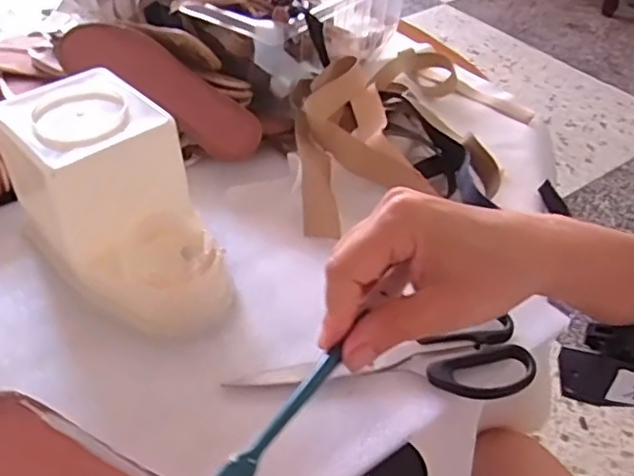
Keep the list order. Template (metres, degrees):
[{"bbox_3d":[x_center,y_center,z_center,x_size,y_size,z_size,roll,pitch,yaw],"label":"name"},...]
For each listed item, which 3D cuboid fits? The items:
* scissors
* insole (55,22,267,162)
[{"bbox_3d":[0.048,0.092,0.422,0.198,0.013,0.063,-9,45,-10],"label":"scissors"},{"bbox_3d":[-0.150,-0.146,0.601,0.223,0.042,0.054,33,51,12],"label":"insole"}]

